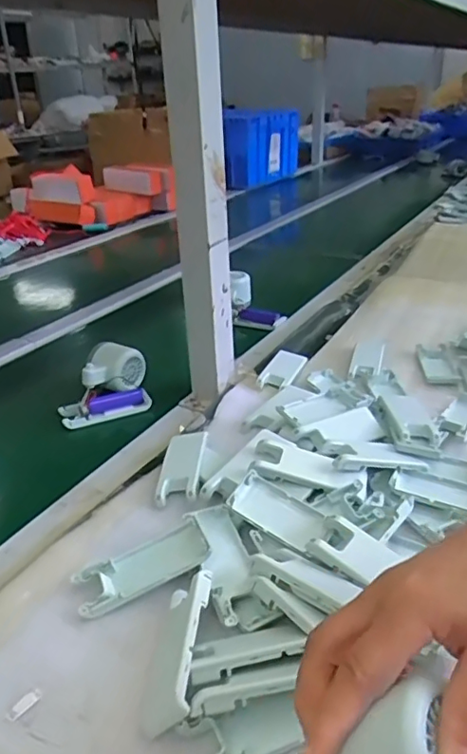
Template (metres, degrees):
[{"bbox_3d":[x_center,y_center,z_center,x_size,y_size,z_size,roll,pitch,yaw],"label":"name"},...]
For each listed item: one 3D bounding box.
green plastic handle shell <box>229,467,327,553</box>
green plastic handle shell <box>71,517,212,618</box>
[{"bbox_3d":[0.037,0.107,0.462,0.076,0.021,0.041,19,33,33],"label":"green plastic handle shell"},{"bbox_3d":[-0.070,0.142,0.437,0.100,0.014,0.043,-24,33,-13],"label":"green plastic handle shell"}]

